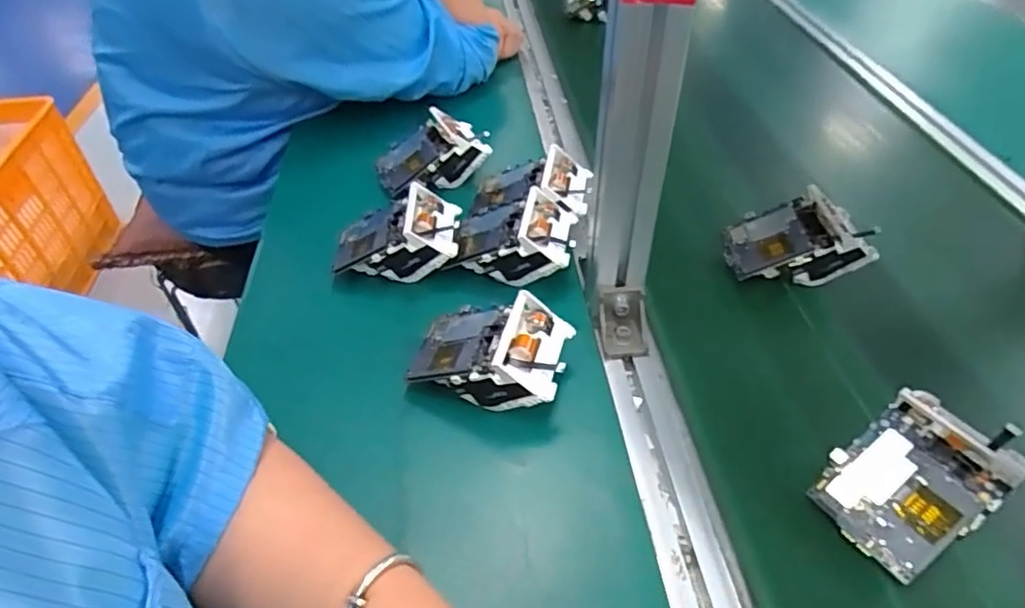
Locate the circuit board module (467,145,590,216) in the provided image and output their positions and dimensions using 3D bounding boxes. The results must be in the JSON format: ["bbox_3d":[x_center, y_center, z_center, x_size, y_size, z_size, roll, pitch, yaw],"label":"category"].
[{"bbox_3d":[0.014,-0.107,0.593,0.123,0.051,0.080,-18,33,27],"label":"circuit board module"}]

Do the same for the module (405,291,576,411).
[{"bbox_3d":[-0.019,0.035,0.450,0.115,0.053,0.075,12,47,14],"label":"module"}]

